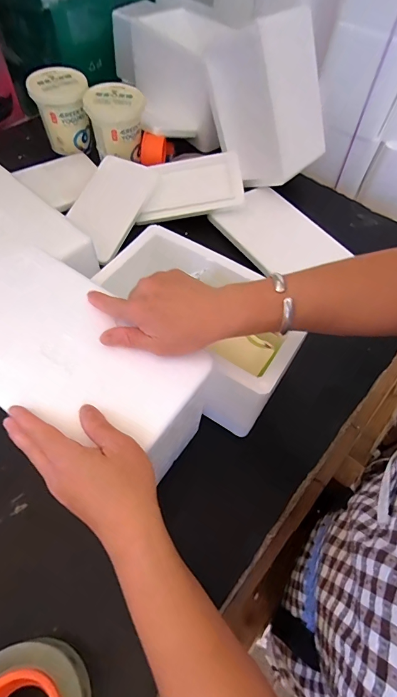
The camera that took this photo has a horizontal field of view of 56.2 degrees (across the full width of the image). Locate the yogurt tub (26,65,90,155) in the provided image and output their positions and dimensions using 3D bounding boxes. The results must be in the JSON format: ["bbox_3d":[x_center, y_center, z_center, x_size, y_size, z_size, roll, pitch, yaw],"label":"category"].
[{"bbox_3d":[-0.285,-0.501,0.788,0.109,0.127,0.111,1,58,-2],"label":"yogurt tub"}]

